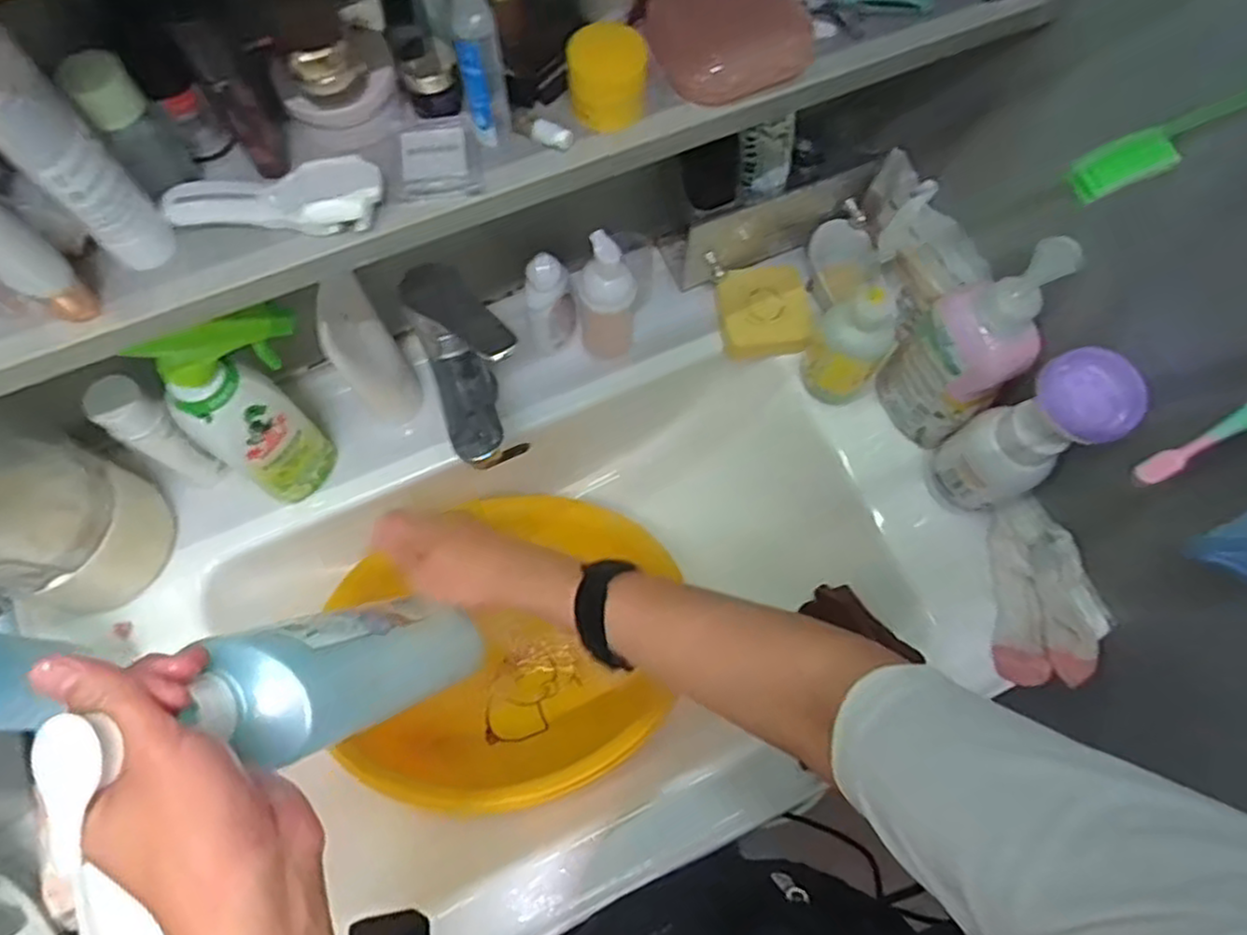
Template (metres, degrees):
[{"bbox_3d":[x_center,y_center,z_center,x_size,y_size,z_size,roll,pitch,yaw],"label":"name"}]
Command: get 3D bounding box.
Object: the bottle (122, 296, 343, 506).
[{"bbox_3d":[-0.260,-0.040,0.531,0.107,0.209,0.045,-30,74,-11],"label":"bottle"}]

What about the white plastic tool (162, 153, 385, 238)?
[{"bbox_3d":[-0.166,-0.129,0.349,0.099,0.014,0.033,-7,71,-4],"label":"white plastic tool"}]

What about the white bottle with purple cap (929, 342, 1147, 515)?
[{"bbox_3d":[0.306,-0.021,0.560,0.071,0.177,0.067,1,71,-1],"label":"white bottle with purple cap"}]

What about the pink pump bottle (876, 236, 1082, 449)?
[{"bbox_3d":[0.275,-0.095,0.573,0.060,0.204,0.083,-33,75,-12],"label":"pink pump bottle"}]

